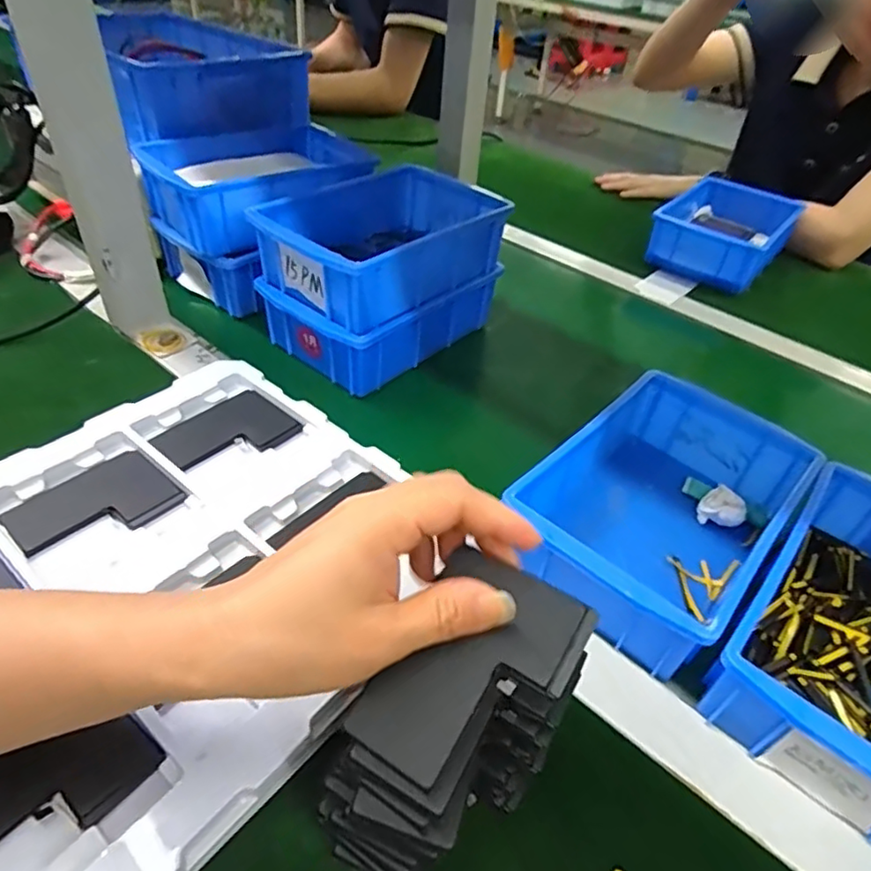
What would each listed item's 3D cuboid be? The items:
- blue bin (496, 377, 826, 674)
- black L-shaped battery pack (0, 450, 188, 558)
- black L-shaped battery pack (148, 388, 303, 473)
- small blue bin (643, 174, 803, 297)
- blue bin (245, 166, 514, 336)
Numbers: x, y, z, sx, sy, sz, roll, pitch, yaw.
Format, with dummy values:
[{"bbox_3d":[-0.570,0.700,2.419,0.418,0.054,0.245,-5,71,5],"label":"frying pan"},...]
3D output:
[{"bbox_3d":[0.151,0.046,0.402,0.132,0.060,0.205,34,49,28],"label":"blue bin"},{"bbox_3d":[-0.220,0.045,0.387,0.067,0.004,0.091,35,49,29],"label":"black L-shaped battery pack"},{"bbox_3d":[-0.156,-0.001,0.450,0.066,0.010,0.088,34,49,28],"label":"black L-shaped battery pack"},{"bbox_3d":[0.375,-0.266,0.783,0.133,0.064,0.193,31,48,25],"label":"small blue bin"},{"bbox_3d":[-0.044,-0.176,0.537,0.138,0.062,0.202,34,49,28],"label":"blue bin"}]

